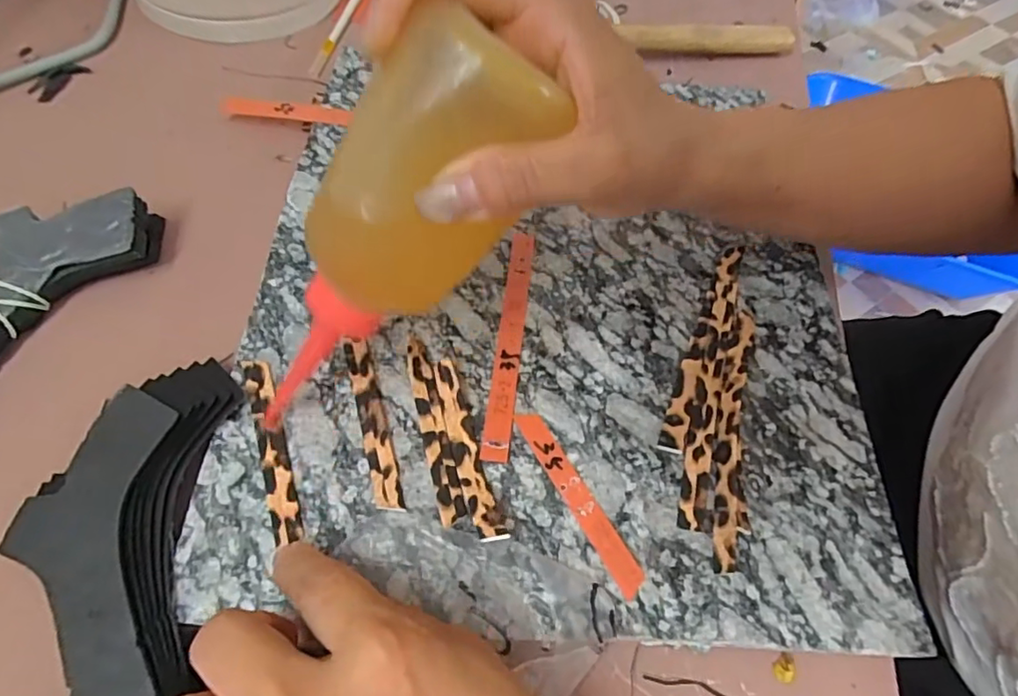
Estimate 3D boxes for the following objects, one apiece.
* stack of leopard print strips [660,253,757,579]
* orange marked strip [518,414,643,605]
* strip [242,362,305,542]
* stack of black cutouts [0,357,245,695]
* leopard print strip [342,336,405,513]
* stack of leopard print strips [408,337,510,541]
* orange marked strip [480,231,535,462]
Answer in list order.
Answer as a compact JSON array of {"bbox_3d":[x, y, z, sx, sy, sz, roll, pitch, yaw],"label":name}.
[{"bbox_3d":[0.097,0.017,0.269,0.038,0.012,0.162,15,59,4],"label":"stack of leopard print strips"},{"bbox_3d":[0.030,0.063,0.240,0.011,0.004,0.085,-25,65,-19],"label":"orange marked strip"},{"bbox_3d":[-0.101,0.041,0.241,0.012,0.004,0.085,-17,63,-14],"label":"strip"},{"bbox_3d":[-0.143,0.092,0.204,0.079,0.013,0.190,-11,61,-11],"label":"stack of black cutouts"},{"bbox_3d":[-0.061,0.031,0.250,0.011,0.004,0.084,-16,63,-7],"label":"leopard print strip"},{"bbox_3d":[-0.026,0.037,0.244,0.022,0.013,0.097,-12,61,-12],"label":"stack of leopard print strips"},{"bbox_3d":[0.001,-0.007,0.279,0.012,0.004,0.131,10,58,-4],"label":"orange marked strip"}]

